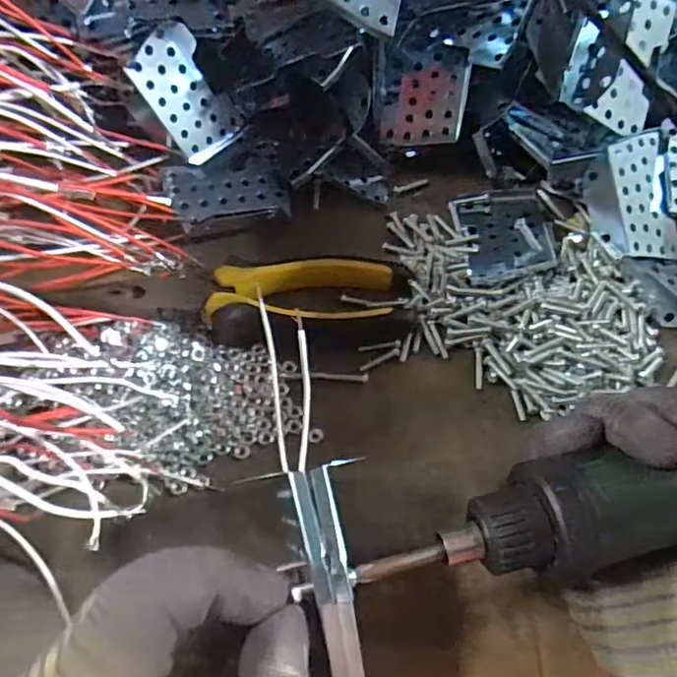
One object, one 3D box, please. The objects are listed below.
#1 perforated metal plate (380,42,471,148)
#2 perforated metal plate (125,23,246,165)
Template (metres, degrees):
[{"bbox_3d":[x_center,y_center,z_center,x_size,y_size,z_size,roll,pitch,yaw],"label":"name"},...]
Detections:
[{"bbox_3d":[0.046,-0.135,0.330,0.048,0.004,0.053,6,94,7],"label":"perforated metal plate"},{"bbox_3d":[-0.080,-0.129,0.315,0.004,0.064,0.040,23,66,40],"label":"perforated metal plate"}]

